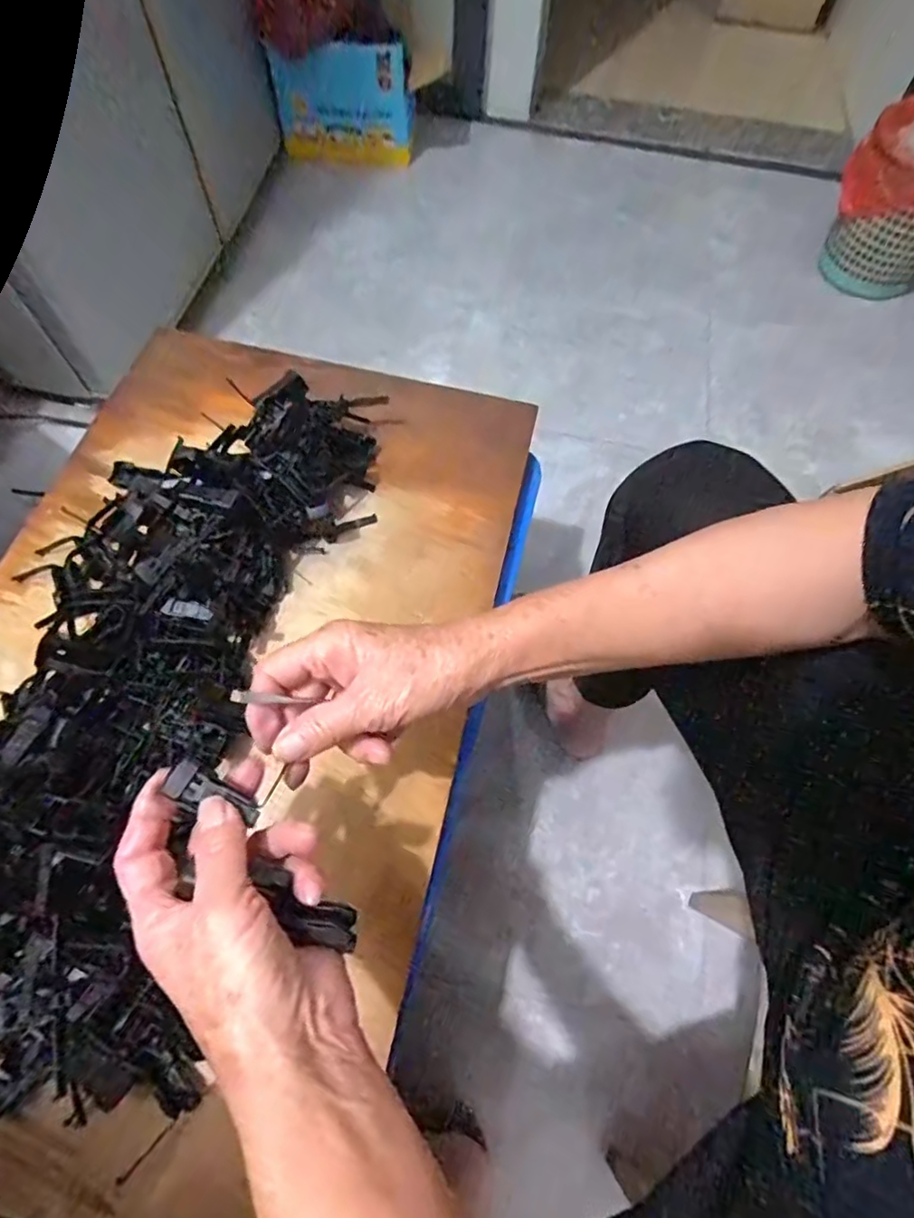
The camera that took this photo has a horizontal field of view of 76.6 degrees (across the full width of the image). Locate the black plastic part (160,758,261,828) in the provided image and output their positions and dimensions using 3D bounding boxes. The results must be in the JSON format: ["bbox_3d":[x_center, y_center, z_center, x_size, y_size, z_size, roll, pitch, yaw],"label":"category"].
[{"bbox_3d":[-0.117,0.089,0.278,0.046,0.006,0.017,27,66,-4],"label":"black plastic part"}]

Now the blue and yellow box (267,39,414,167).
[{"bbox_3d":[-0.222,-1.019,1.183,0.274,0.189,0.059,-12,66,-8],"label":"blue and yellow box"}]

